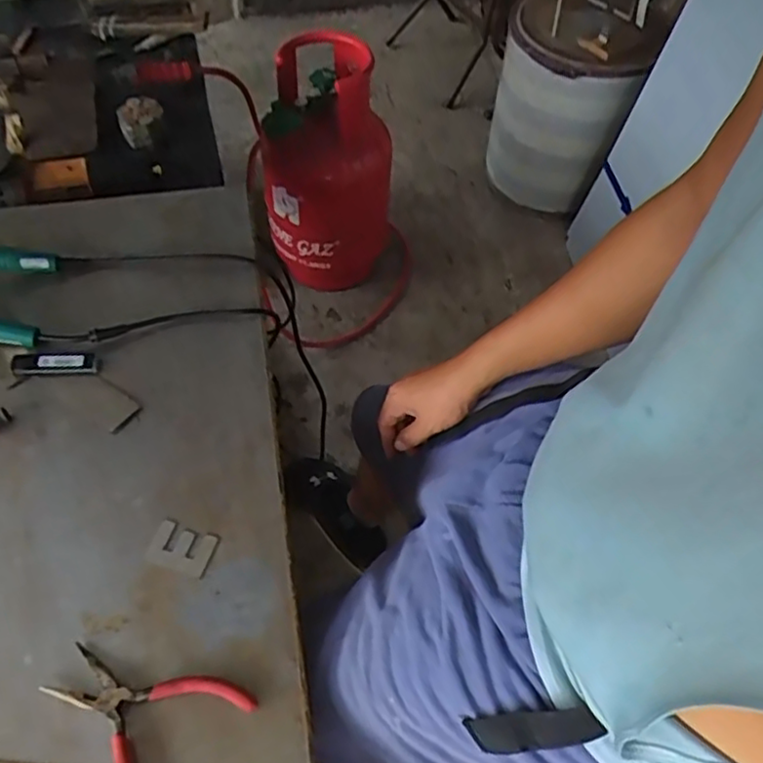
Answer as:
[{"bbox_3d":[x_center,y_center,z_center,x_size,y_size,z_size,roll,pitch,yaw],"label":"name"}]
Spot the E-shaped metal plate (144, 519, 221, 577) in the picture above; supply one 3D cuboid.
[{"bbox_3d":[-0.171,0.142,0.568,0.053,0.006,0.035,18,59,10],"label":"E-shaped metal plate"}]

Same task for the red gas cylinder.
[{"bbox_3d":[-0.123,-0.493,1.585,0.283,0.528,0.282,2,57,-3],"label":"red gas cylinder"}]

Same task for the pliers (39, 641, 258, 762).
[{"bbox_3d":[-0.181,0.247,0.486,0.142,0.009,0.100,24,60,13],"label":"pliers"}]

